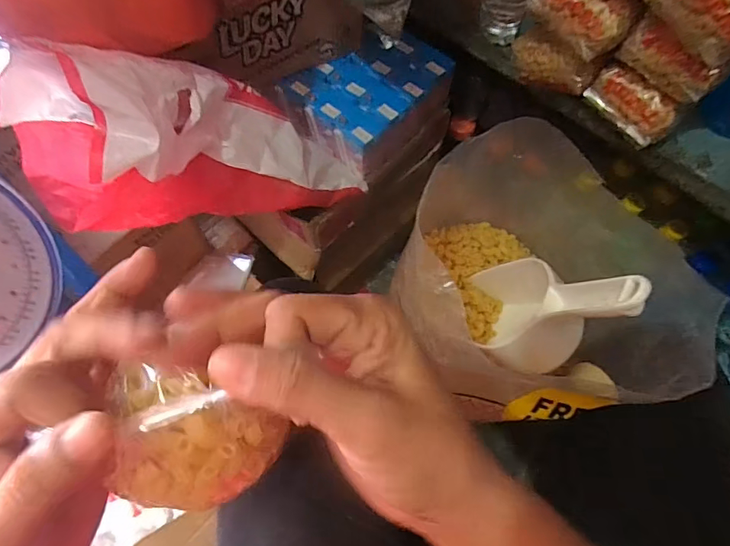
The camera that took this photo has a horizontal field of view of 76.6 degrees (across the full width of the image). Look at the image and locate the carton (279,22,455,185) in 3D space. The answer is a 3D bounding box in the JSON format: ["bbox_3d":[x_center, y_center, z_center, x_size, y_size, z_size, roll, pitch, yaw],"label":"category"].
[{"bbox_3d":[0.007,-0.215,0.566,0.131,0.070,0.168,39,71,15],"label":"carton"}]

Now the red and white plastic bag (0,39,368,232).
[{"bbox_3d":[-0.147,-0.119,0.449,0.318,0.159,0.126,-4,60,-41],"label":"red and white plastic bag"}]

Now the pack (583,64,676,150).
[{"bbox_3d":[0.258,-0.164,0.448,0.022,0.044,0.081,-39,72,-17],"label":"pack"}]

